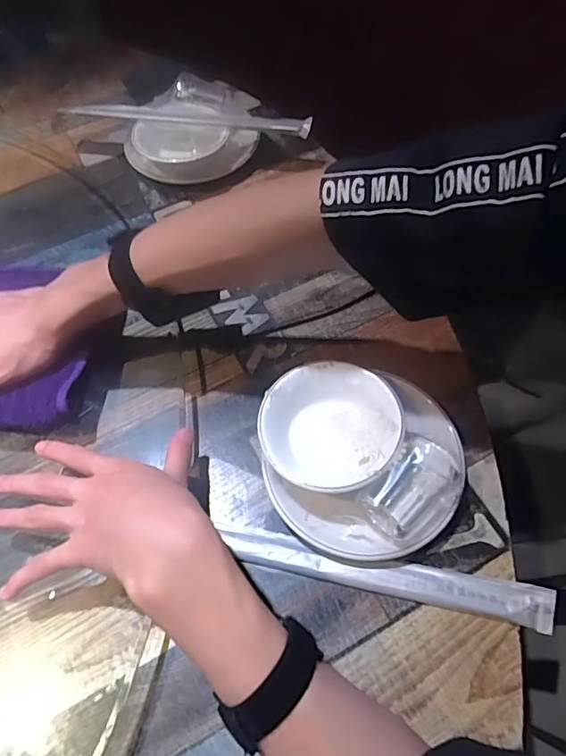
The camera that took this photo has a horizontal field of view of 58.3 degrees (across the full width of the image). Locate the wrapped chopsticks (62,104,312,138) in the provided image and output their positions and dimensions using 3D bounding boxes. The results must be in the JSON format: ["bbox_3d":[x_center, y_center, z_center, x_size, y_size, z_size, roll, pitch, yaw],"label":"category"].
[{"bbox_3d":[-0.114,-0.310,0.605,0.295,0.014,0.024,7,61,7],"label":"wrapped chopsticks"}]

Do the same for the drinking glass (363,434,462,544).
[{"bbox_3d":[0.100,0.088,0.393,0.044,0.042,0.075,35,68,21],"label":"drinking glass"}]

